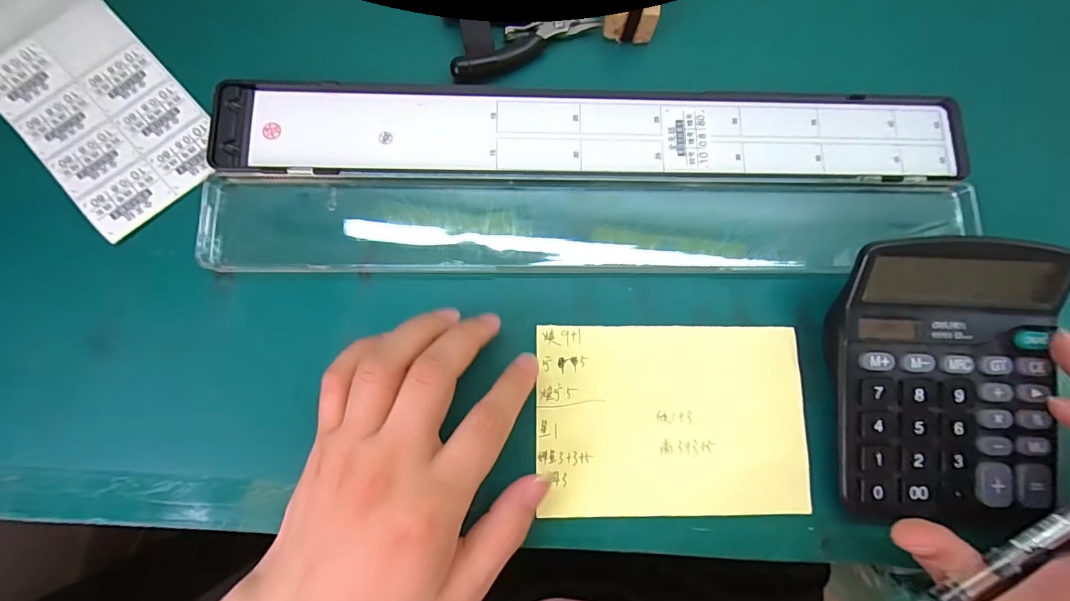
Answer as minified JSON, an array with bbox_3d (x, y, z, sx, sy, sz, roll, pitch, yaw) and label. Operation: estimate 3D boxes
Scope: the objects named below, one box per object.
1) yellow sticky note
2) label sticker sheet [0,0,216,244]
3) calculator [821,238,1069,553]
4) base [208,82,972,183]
[{"bbox_3d":[0.076,0.065,0.252,0.147,0.007,0.100,1,82,-2],"label":"yellow sticky note"},{"bbox_3d":[-0.271,-0.131,0.266,0.082,0.010,0.195,-44,86,-7],"label":"label sticker sheet"},{"bbox_3d":[0.217,0.043,0.233,0.113,0.028,0.143,5,82,-2],"label":"calculator"},{"bbox_3d":[0.040,-0.105,0.272,0.438,0.010,0.064,0,82,-3],"label":"base"}]

